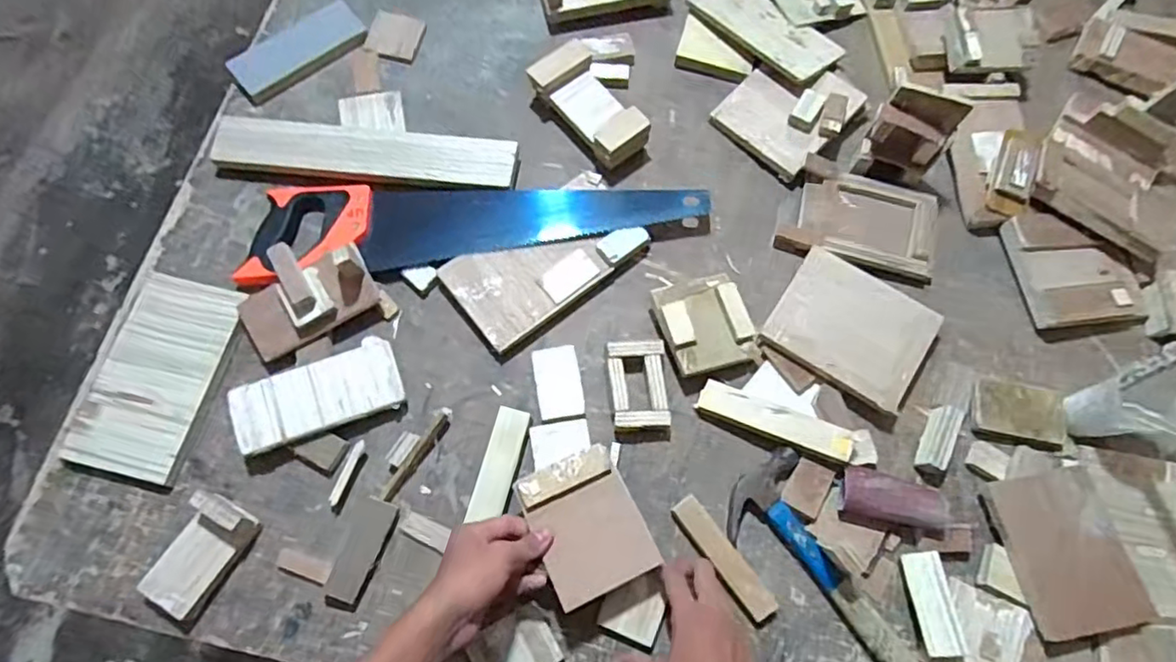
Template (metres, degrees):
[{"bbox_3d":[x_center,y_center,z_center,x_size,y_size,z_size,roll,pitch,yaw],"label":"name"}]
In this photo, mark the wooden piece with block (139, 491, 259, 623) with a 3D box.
[{"bbox_3d":[-0.369,0.211,0.596,0.061,0.042,0.108,32,72,8],"label":"wooden piece with block"}]

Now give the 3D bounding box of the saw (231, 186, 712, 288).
[{"bbox_3d":[-0.121,-0.116,0.717,0.511,0.023,0.109,-1,71,-3],"label":"saw"}]

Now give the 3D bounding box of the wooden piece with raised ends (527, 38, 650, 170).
[{"bbox_3d":[0.005,-0.271,0.763,0.083,0.047,0.161,-39,77,-14],"label":"wooden piece with raised ends"}]

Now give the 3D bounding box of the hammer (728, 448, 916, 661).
[{"bbox_3d":[0.252,0.251,0.610,0.095,0.026,0.277,-38,76,-14],"label":"hammer"}]

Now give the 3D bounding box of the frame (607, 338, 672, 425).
[{"bbox_3d":[0.054,0.057,0.662,0.062,0.025,0.092,-4,71,-4],"label":"frame"}]

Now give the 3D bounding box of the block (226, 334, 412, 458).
[{"bbox_3d":[-0.277,0.069,0.649,0.163,0.029,0.073,-20,73,-9],"label":"block"}]

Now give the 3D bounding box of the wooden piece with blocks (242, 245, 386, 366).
[{"bbox_3d":[-0.301,-0.042,0.661,0.137,0.065,0.081,-30,75,-12],"label":"wooden piece with blocks"}]

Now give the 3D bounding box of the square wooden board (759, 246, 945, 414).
[{"bbox_3d":[0.290,-0.005,0.685,0.158,0.009,0.134,30,71,13],"label":"square wooden board"}]

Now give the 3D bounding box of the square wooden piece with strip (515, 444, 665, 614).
[{"bbox_3d":[-0.001,0.180,0.586,0.098,0.007,0.123,-24,73,-10],"label":"square wooden piece with strip"}]

